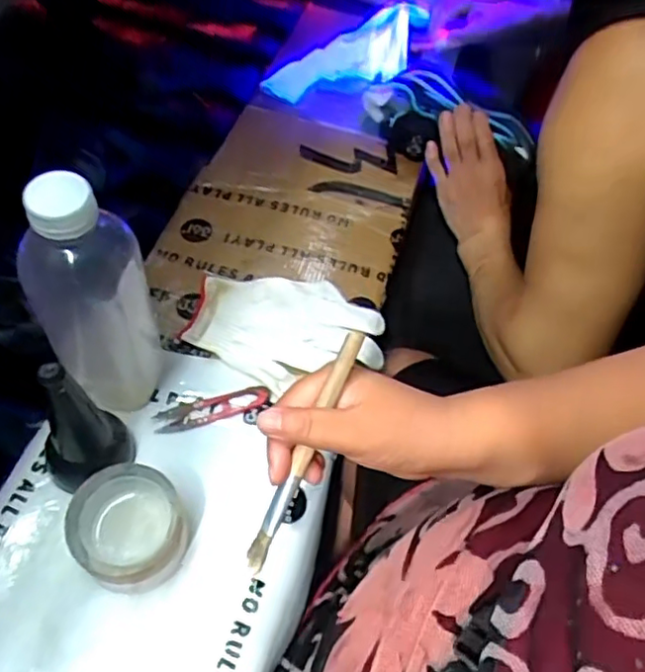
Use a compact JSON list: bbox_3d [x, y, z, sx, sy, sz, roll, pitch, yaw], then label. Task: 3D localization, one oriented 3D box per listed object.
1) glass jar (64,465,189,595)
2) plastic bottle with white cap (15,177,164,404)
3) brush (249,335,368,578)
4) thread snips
[{"bbox_3d":[-0.145,0.152,0.482,0.086,0.050,0.091,-37,67,-25],"label":"glass jar"},{"bbox_3d":[-0.174,-0.026,0.485,0.083,0.238,0.064,-19,61,-16],"label":"plastic bottle with white cap"},{"bbox_3d":[-0.011,0.069,0.373,0.011,0.007,0.156,25,94,11],"label":"brush"},{"bbox_3d":[-0.099,0.063,0.563,0.101,0.008,0.027,-15,59,-14],"label":"thread snips"}]

